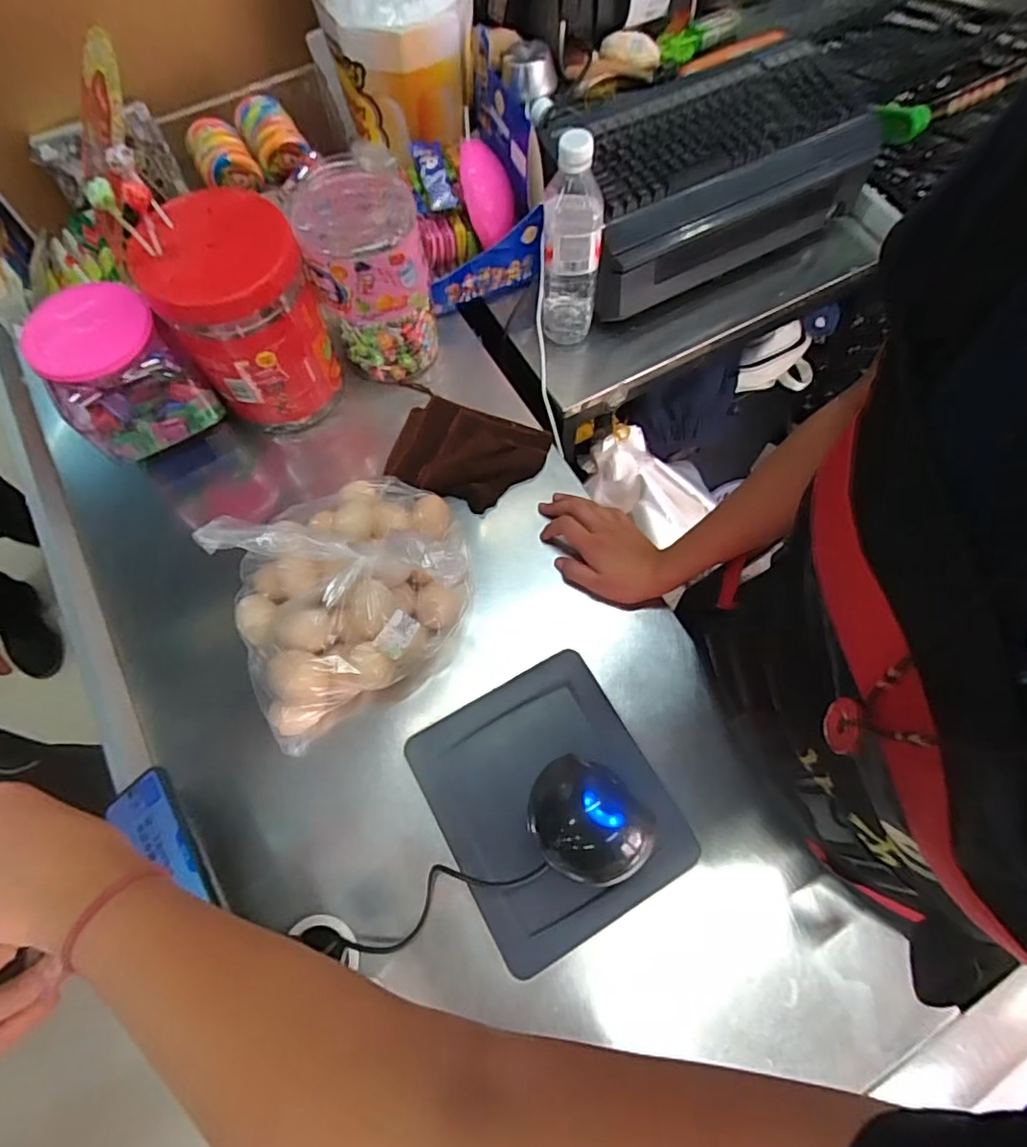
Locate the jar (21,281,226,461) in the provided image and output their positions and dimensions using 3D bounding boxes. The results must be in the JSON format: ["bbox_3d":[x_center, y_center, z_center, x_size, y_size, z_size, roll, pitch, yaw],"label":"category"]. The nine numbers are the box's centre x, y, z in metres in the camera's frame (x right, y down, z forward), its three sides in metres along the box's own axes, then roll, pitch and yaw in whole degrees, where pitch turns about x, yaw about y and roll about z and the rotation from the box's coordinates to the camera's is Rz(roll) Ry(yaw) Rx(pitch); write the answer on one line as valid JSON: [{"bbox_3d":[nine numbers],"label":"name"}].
[{"bbox_3d":[-0.408,-0.209,0.603,0.132,0.126,0.110,-35,72,-12],"label":"jar"}]

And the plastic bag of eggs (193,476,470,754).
[{"bbox_3d":[-0.156,0.012,0.570,0.243,0.115,0.215,-25,70,-8],"label":"plastic bag of eggs"}]

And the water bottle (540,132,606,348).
[{"bbox_3d":[0.066,-0.364,0.657,0.066,0.236,0.058,1,69,1],"label":"water bottle"}]

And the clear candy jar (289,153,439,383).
[{"bbox_3d":[-0.157,-0.330,0.660,0.121,0.193,0.121,0,69,1],"label":"clear candy jar"}]

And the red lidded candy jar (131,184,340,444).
[{"bbox_3d":[-0.279,-0.268,0.631,0.146,0.198,0.133,0,69,1],"label":"red lidded candy jar"}]

